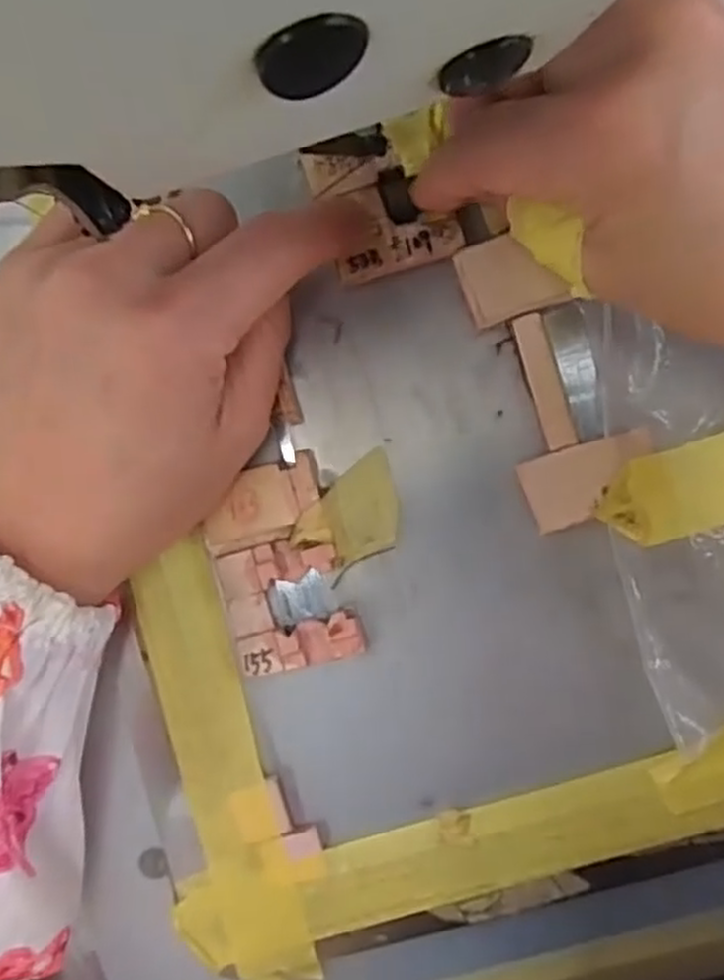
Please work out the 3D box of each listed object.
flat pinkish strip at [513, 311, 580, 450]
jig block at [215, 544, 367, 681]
[{"bbox_3d":[0.052,-0.031,0.210,0.008,0.004,0.038,-15,91,4],"label":"flat pinkish strip"},{"bbox_3d":[-0.021,0.034,0.217,0.036,0.005,0.036,-13,91,4],"label":"jig block"}]

